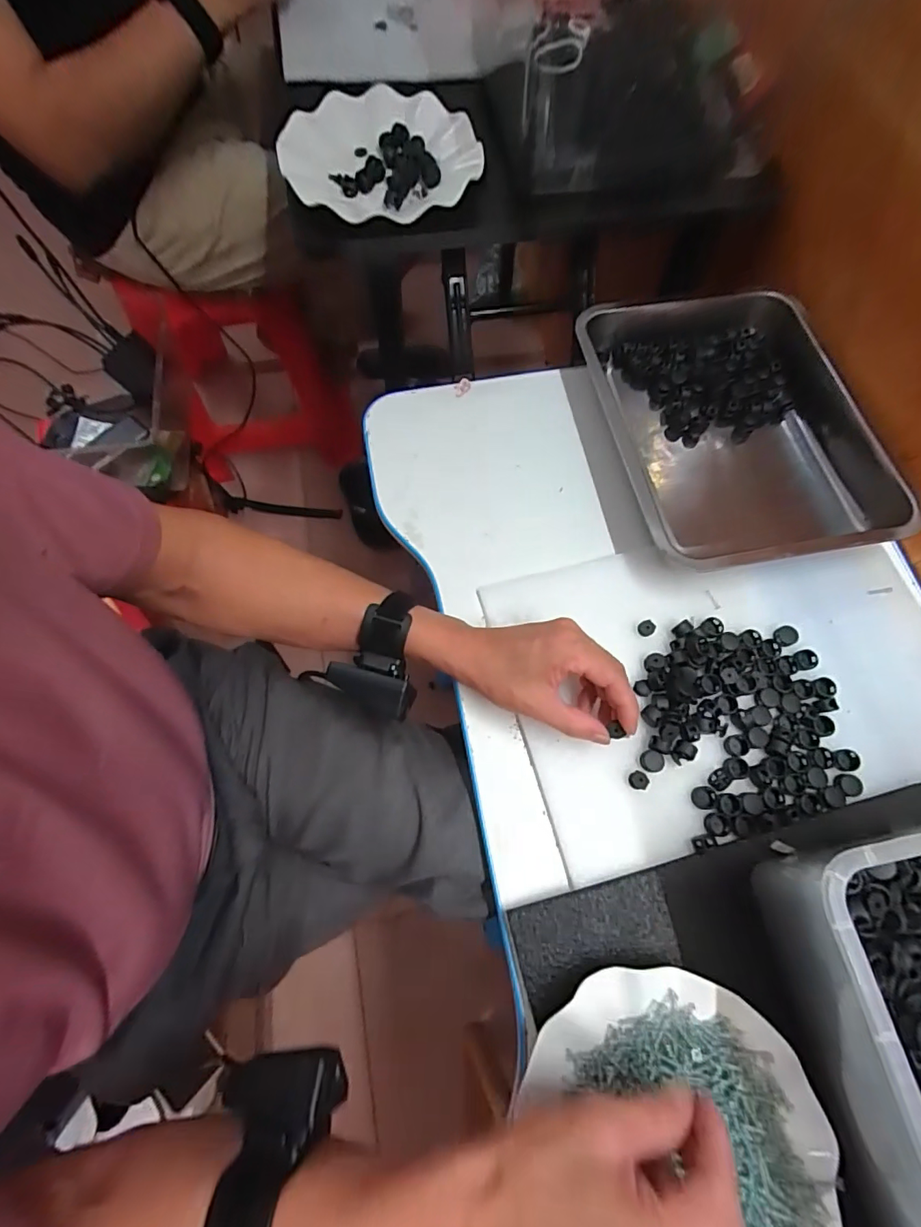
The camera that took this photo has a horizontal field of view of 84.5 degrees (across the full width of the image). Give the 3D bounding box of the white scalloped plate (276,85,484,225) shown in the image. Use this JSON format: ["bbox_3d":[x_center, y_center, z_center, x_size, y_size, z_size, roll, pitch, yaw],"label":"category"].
[{"bbox_3d":[-0.077,-0.439,0.484,0.177,0.036,0.184,0,71,0],"label":"white scalloped plate"}]

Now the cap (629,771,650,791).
[{"bbox_3d":[0.139,0.130,0.395,0.014,0.007,0.013,0,71,0],"label":"cap"}]

